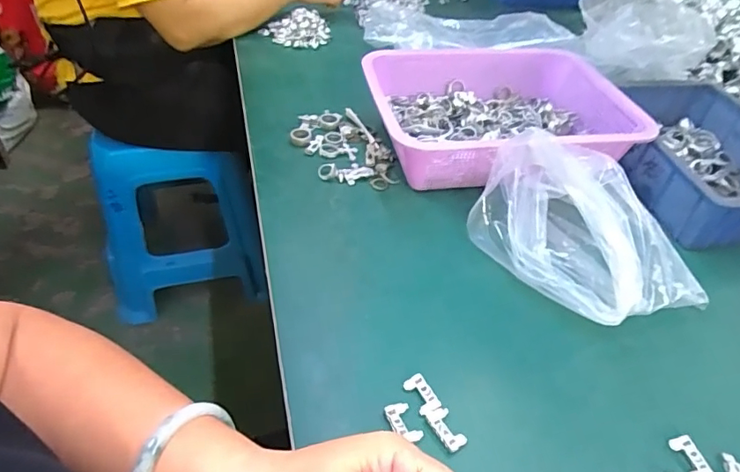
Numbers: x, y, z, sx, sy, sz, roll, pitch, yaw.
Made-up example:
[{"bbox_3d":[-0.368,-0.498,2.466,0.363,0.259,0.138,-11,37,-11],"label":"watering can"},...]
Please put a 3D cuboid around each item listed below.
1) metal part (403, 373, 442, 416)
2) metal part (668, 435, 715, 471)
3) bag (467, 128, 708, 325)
[{"bbox_3d":[0.039,0.119,0.372,0.017,0.007,0.030,-18,48,-22],"label":"metal part"},{"bbox_3d":[0.229,0.158,0.353,0.017,0.007,0.031,-8,45,-13],"label":"metal part"},{"bbox_3d":[0.198,-0.008,0.463,0.143,0.091,0.197,-19,49,-23],"label":"bag"}]

